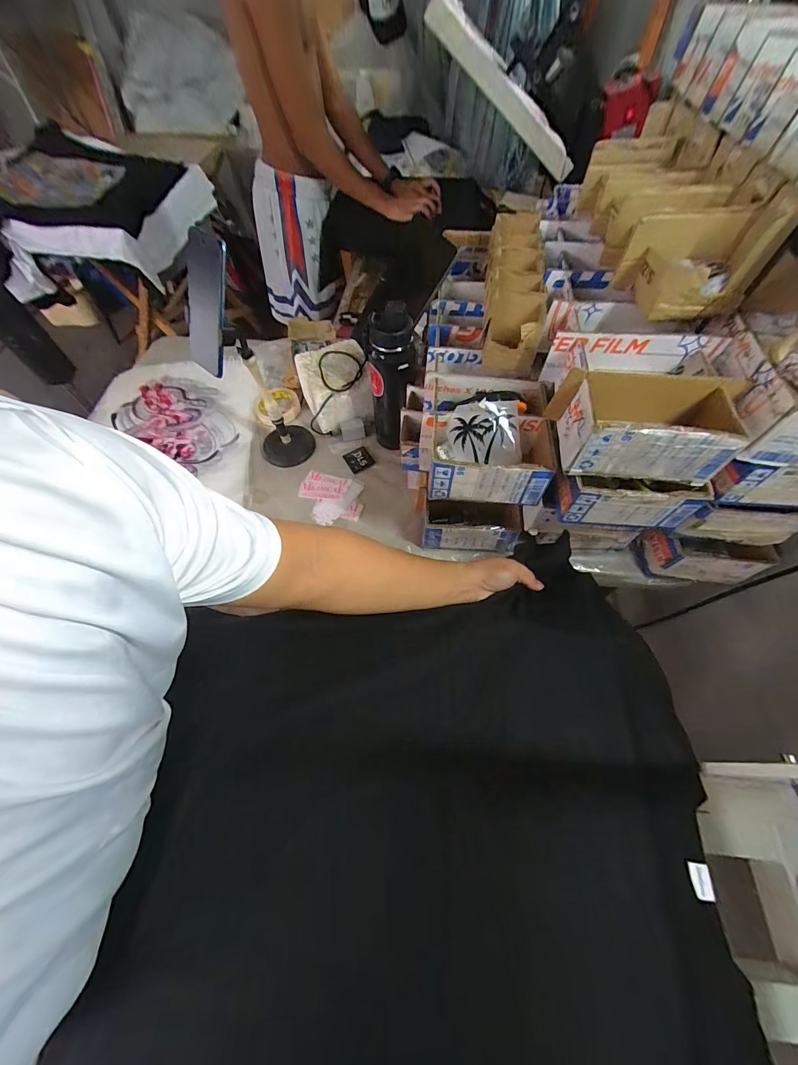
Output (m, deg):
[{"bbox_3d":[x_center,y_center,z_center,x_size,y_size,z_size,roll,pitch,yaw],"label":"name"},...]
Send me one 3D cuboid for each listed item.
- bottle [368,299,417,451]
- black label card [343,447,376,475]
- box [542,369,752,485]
[{"bbox_3d":[-0.015,-0.260,0.691,0.083,0.303,0.076,0,60,1],"label":"bottle"},{"bbox_3d":[-0.081,-0.148,0.758,0.053,0.004,0.053,-26,69,-12],"label":"black label card"},{"bbox_3d":[0.272,-0.118,0.413,0.184,0.074,0.098,7,60,5],"label":"box"}]

